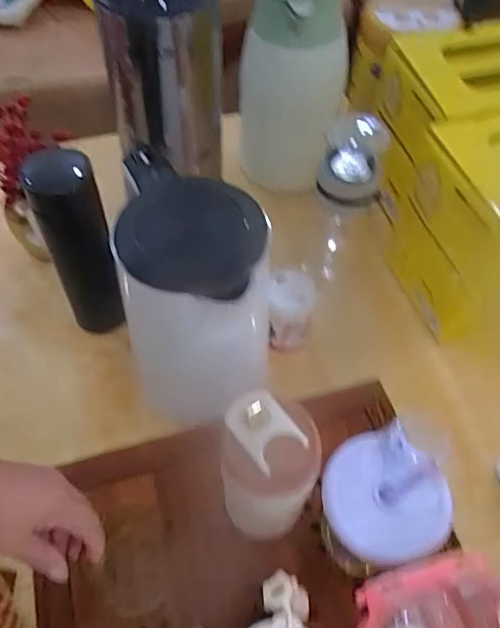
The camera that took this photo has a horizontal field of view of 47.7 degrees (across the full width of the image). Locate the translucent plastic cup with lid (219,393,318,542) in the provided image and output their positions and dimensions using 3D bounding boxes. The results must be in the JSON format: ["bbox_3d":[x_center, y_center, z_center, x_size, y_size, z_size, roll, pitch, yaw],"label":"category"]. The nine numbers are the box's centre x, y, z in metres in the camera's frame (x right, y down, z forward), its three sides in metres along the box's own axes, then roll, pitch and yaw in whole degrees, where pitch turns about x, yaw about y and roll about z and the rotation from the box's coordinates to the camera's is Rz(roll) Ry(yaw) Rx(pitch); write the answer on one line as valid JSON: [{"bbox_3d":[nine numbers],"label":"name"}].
[{"bbox_3d":[0.014,0.138,0.487,0.073,0.167,0.069,1,55,-1],"label":"translucent plastic cup with lid"}]

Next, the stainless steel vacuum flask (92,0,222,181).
[{"bbox_3d":[-0.086,-0.287,0.615,0.139,0.305,0.131,1,55,-1],"label":"stainless steel vacuum flask"}]

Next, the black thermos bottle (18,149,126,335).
[{"bbox_3d":[-0.170,-0.059,0.571,0.060,0.226,0.075,-17,58,-13],"label":"black thermos bottle"}]

